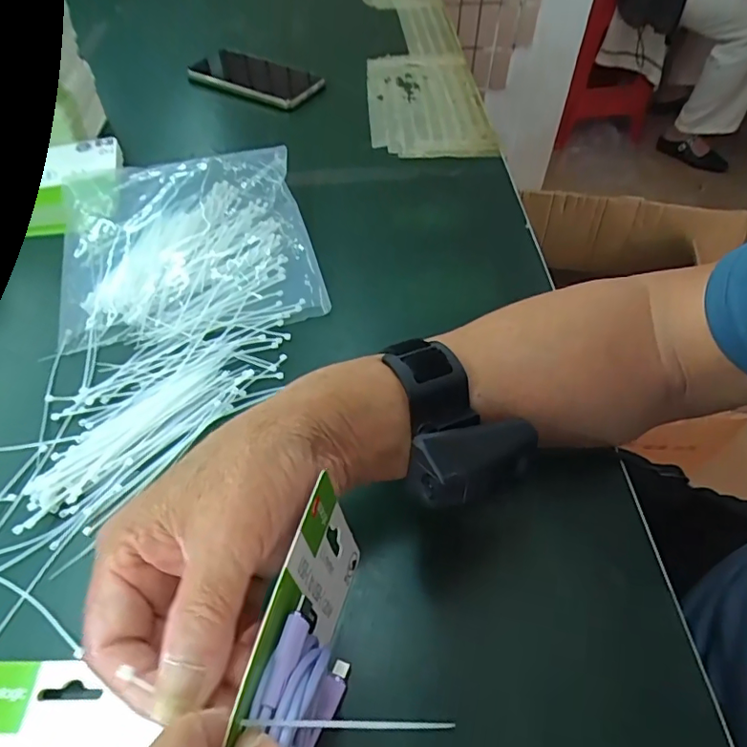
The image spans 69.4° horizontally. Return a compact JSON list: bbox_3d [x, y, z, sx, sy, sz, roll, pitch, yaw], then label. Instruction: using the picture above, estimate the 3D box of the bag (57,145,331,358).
[{"bbox_3d":[-0.157,-0.115,0.451,0.202,0.033,0.215,-11,53,-9],"label":"bag"}]

